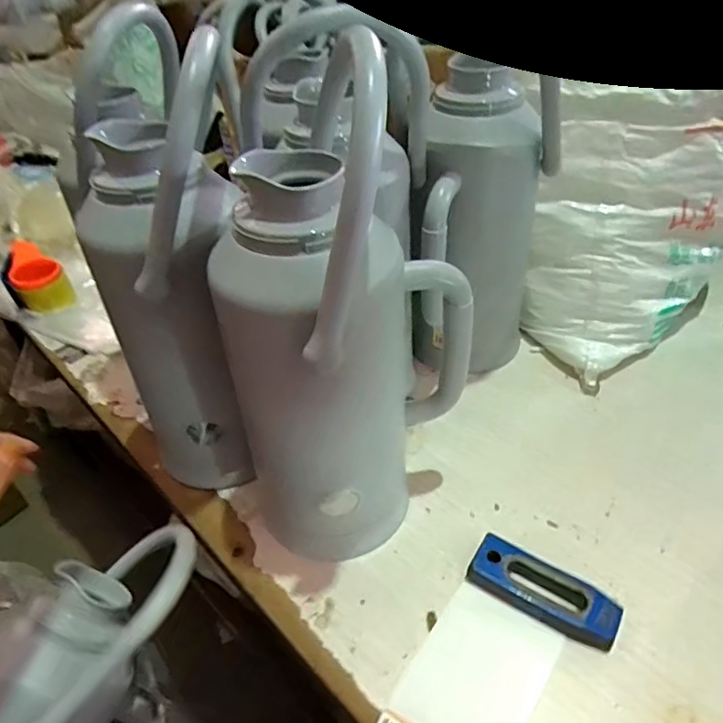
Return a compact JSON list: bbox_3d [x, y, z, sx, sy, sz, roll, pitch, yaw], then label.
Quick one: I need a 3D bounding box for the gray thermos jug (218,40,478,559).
[{"bbox_3d":[-0.015,-0.017,0.508,0.141,0.461,0.193,30,51,33],"label":"gray thermos jug"}]

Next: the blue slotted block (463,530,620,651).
[{"bbox_3d":[0.176,0.224,0.541,0.140,0.025,0.051,22,47,27],"label":"blue slotted block"}]

